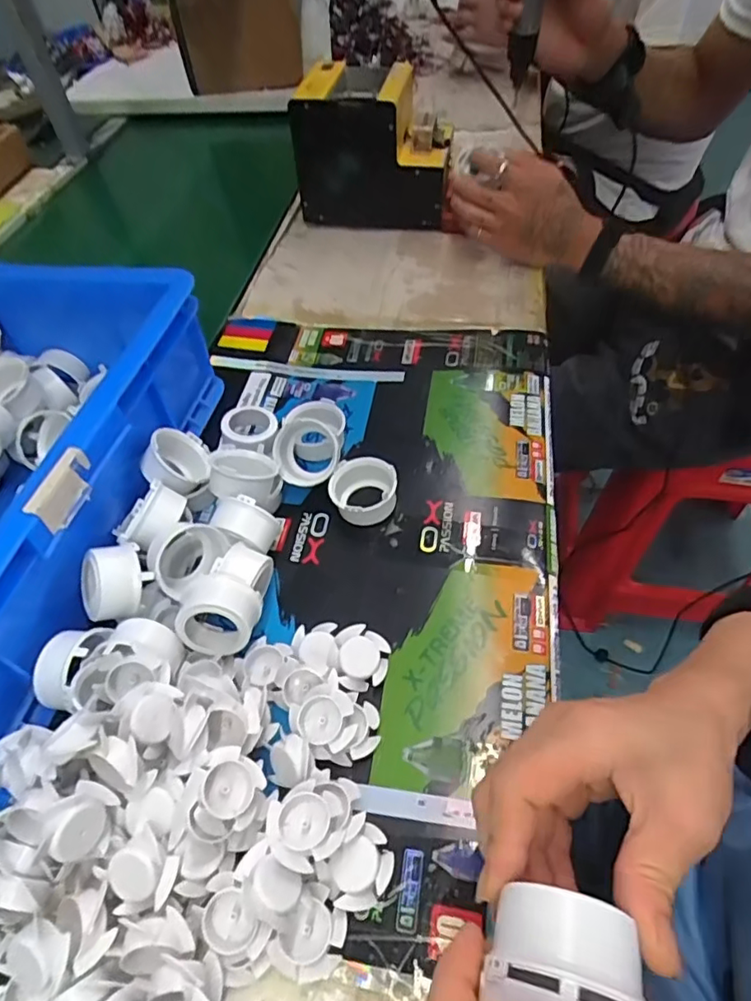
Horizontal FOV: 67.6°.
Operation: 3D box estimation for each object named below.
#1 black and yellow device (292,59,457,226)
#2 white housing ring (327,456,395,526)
[{"bbox_3d":[0.004,-0.444,0.704,0.184,0.141,0.129,10,54,12],"label":"black and yellow device"},{"bbox_3d":[-0.010,-0.007,0.451,0.053,0.027,0.052,-2,53,3],"label":"white housing ring"}]

